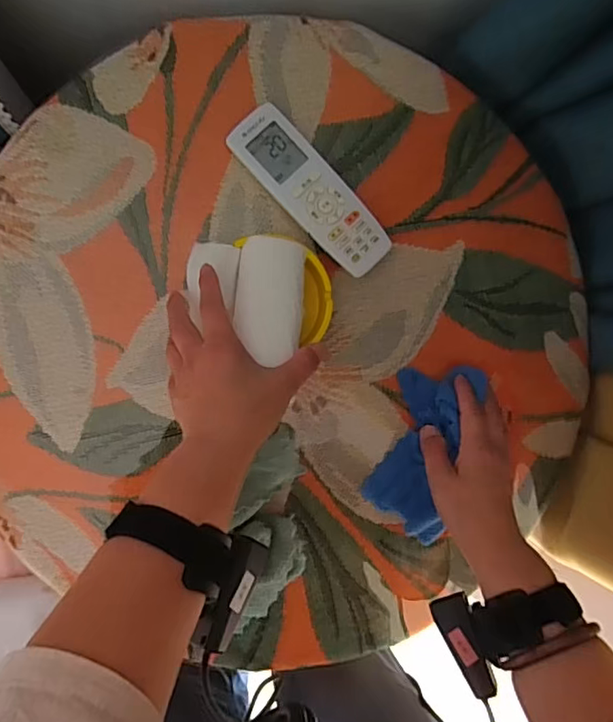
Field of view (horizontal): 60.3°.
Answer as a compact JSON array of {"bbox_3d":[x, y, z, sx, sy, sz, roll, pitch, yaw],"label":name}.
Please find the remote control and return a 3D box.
[{"bbox_3d":[0.004,-0.143,0.449,0.052,0.028,0.157,-44,97,-5],"label":"remote control"}]

